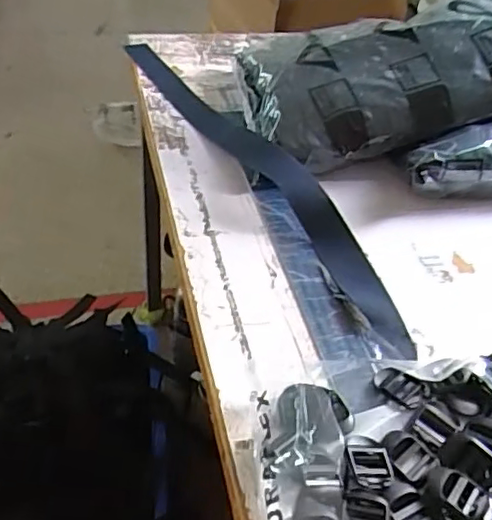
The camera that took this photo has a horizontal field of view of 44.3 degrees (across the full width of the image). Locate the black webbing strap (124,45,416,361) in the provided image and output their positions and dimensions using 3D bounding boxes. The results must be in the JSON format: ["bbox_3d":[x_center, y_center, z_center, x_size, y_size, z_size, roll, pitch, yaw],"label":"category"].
[{"bbox_3d":[-0.001,-0.130,0.680,0.065,0.031,0.621,-18,47,-24],"label":"black webbing strap"}]

